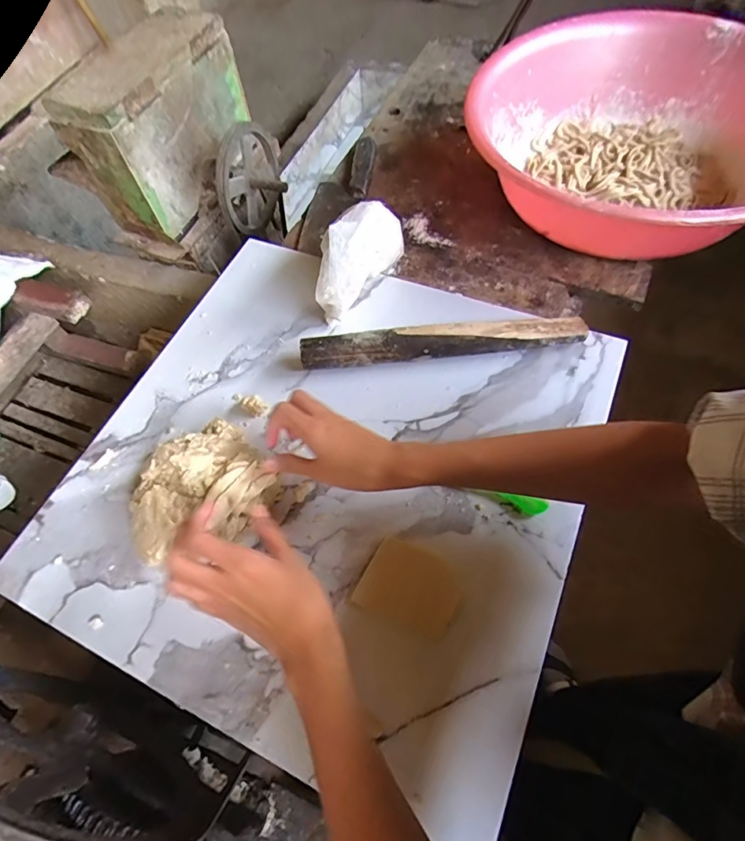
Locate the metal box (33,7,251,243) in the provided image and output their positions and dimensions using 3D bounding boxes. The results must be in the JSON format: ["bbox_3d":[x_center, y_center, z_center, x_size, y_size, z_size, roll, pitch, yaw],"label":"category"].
[{"bbox_3d":[-0.392,-0.559,0.878,0.138,0.228,0.340,17,63,12],"label":"metal box"}]

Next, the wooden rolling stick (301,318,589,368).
[{"bbox_3d":[0.075,-0.085,0.505,0.298,0.031,0.035,-6,60,0],"label":"wooden rolling stick"}]

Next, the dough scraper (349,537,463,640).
[{"bbox_3d":[0.034,0.145,0.408,0.083,0.004,0.063,20,63,14],"label":"dough scraper"}]

